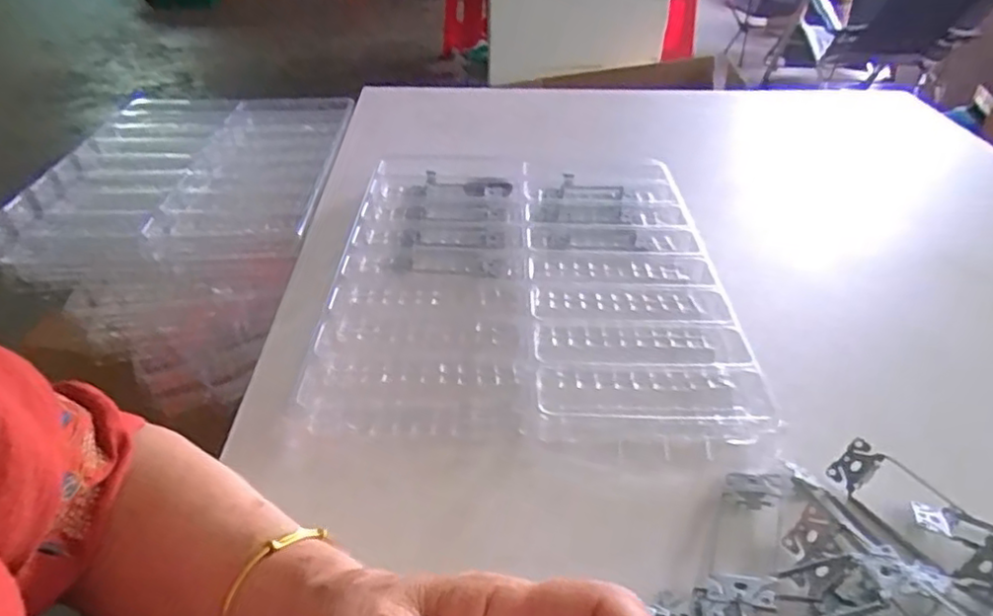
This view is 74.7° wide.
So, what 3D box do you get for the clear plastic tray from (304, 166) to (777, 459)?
[{"bbox_3d":[0.032,-0.039,0.611,0.339,0.034,0.408,1,37,1],"label":"clear plastic tray"}]

